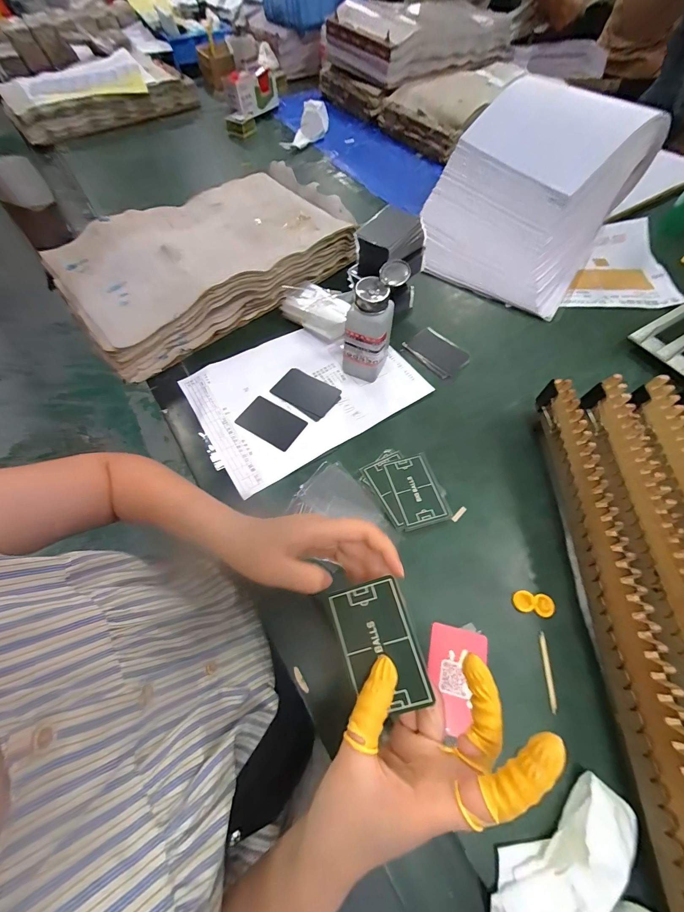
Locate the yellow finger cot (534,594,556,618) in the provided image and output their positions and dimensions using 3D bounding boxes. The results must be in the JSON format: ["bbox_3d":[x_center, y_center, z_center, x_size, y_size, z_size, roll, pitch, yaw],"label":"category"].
[{"bbox_3d":[0.207,0.153,0.343,0.020,0.004,0.021,11,61,8],"label":"yellow finger cot"}]

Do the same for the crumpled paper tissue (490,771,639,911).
[{"bbox_3d":[0.166,0.306,0.247,0.132,0.034,0.049,-28,66,-15],"label":"crumpled paper tissue"}]

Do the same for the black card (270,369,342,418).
[{"bbox_3d":[-0.051,-0.092,0.475,0.088,0.004,0.055,29,65,17],"label":"black card"}]

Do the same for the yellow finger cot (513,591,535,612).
[{"bbox_3d":[0.186,0.148,0.341,0.021,0.004,0.020,-1,60,1],"label":"yellow finger cot"}]

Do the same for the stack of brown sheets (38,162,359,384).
[{"bbox_3d":[-0.209,-0.328,0.559,0.447,0.095,0.265,-35,67,-19],"label":"stack of brown sheets"}]

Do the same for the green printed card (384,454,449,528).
[{"bbox_3d":[0.087,0.040,0.401,0.053,0.004,0.082,-14,63,-8],"label":"green printed card"}]

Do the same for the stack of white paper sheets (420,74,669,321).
[{"bbox_3d":[0.324,-0.474,0.601,0.305,0.177,0.379,32,66,15],"label":"stack of white paper sheets"}]

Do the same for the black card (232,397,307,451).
[{"bbox_3d":[-0.095,-0.045,0.450,0.085,0.004,0.054,29,64,15],"label":"black card"}]

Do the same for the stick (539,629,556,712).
[{"bbox_3d":[0.194,0.203,0.316,0.005,0.004,0.064,5,60,4],"label":"stick"}]

